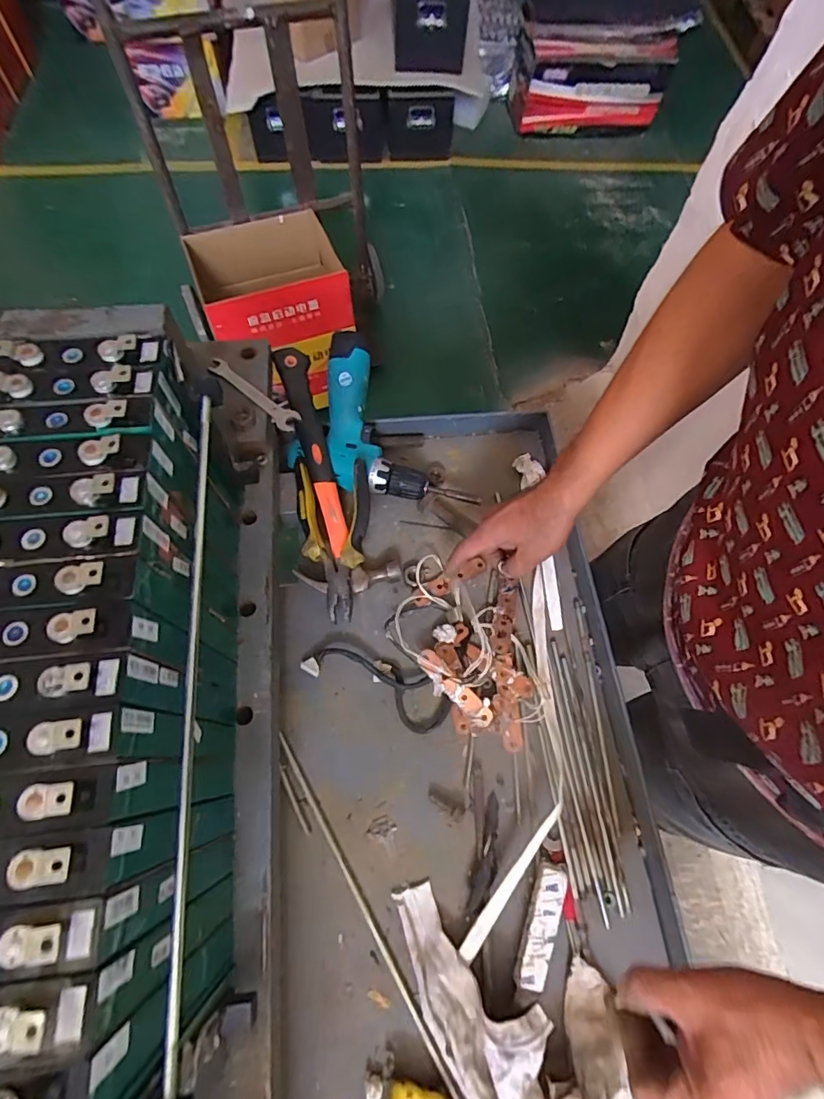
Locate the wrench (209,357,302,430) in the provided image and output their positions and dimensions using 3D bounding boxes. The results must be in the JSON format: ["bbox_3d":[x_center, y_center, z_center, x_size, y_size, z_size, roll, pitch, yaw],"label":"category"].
[{"bbox_3d":[-0.187,-0.186,0.593,0.133,0.010,0.026,39,71,13],"label":"wrench"}]

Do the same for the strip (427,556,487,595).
[{"bbox_3d":[0.058,0.035,0.632,0.079,0.008,0.020,-24,75,-8],"label":"strip"}]

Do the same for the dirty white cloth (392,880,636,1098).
[{"bbox_3d":[0.081,0.421,0.446,0.235,0.060,0.129,26,68,8],"label":"dirty white cloth"}]

